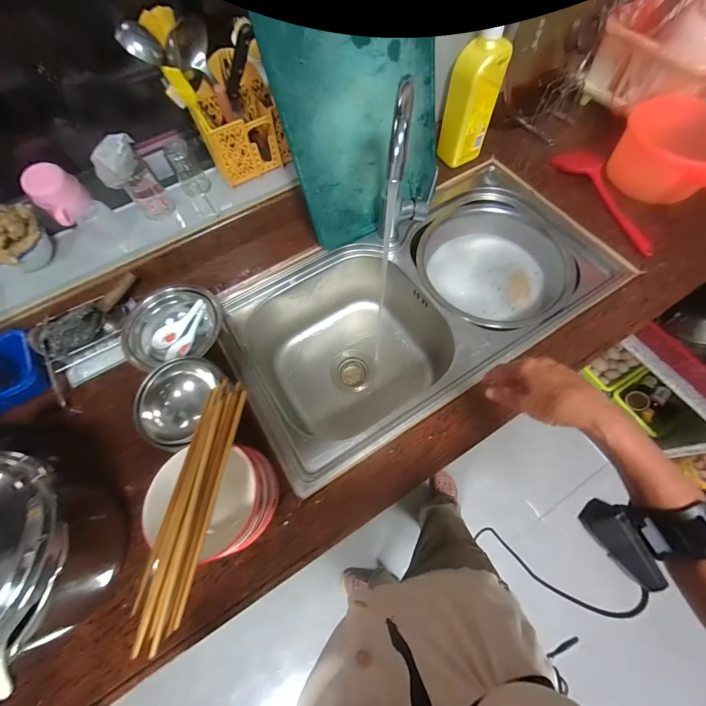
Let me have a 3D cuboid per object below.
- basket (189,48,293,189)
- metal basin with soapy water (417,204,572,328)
[{"bbox_3d":[-0.207,-0.419,0.589,0.153,0.160,0.083,-33,69,-13],"label":"basket"},{"bbox_3d":[0.302,-0.187,0.721,0.297,0.083,0.270,-1,65,1],"label":"metal basin with soapy water"}]

